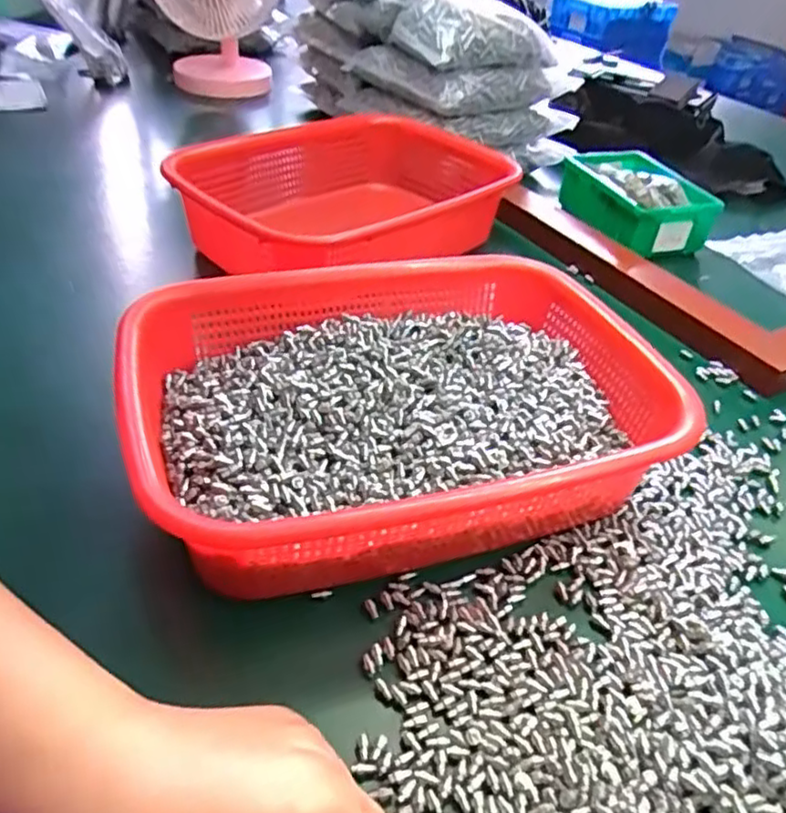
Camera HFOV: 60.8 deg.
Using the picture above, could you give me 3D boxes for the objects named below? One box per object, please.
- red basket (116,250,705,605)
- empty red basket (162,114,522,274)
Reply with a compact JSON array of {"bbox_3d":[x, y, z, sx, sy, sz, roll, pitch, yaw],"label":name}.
[{"bbox_3d":[0.013,-0.002,0.384,0.294,0.071,0.208,-10,42,-17],"label":"red basket"},{"bbox_3d":[-0.031,-0.184,0.609,0.306,0.090,0.202,-29,50,-34],"label":"empty red basket"}]

